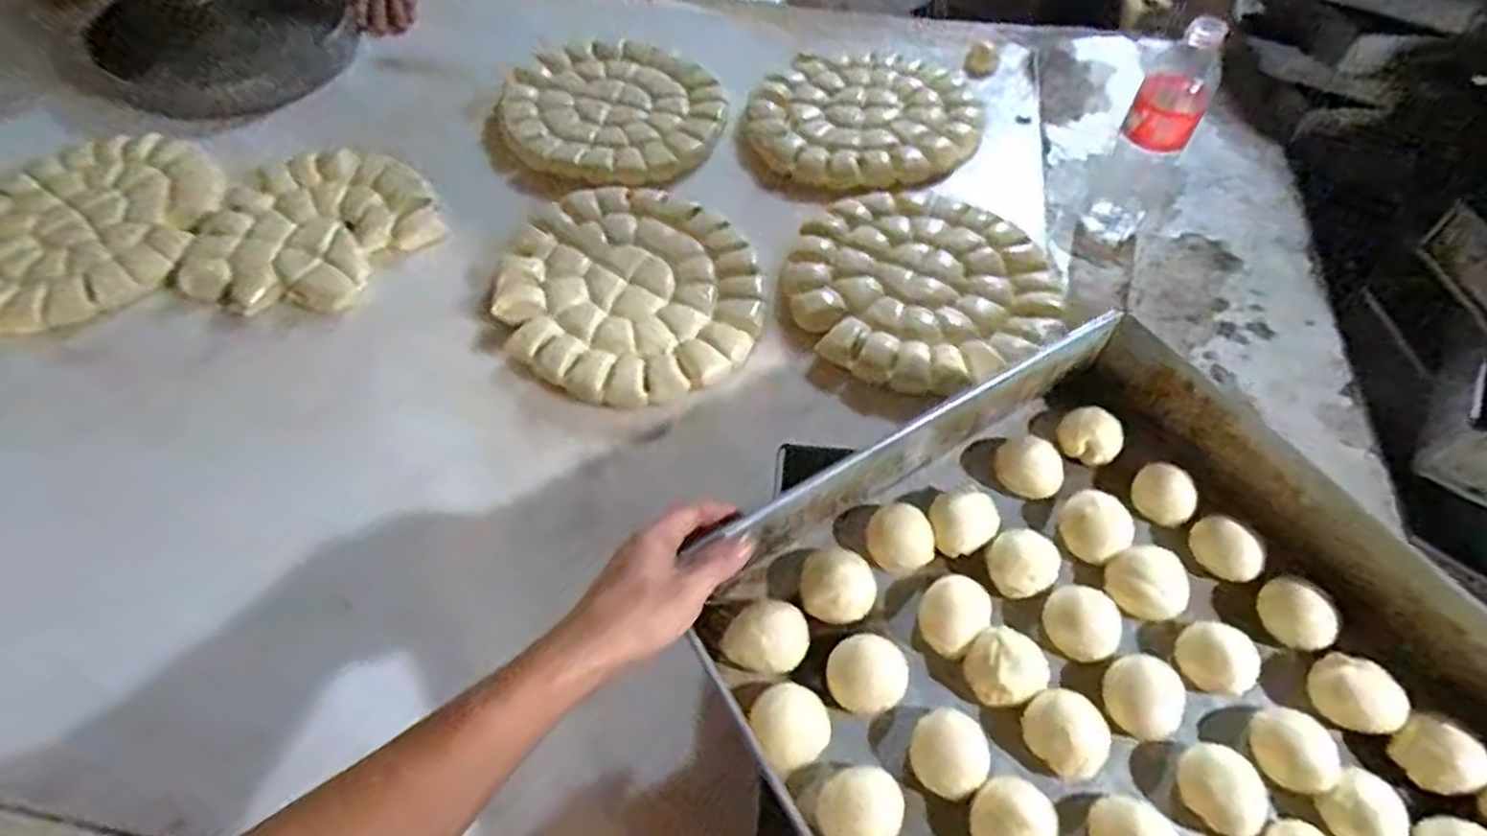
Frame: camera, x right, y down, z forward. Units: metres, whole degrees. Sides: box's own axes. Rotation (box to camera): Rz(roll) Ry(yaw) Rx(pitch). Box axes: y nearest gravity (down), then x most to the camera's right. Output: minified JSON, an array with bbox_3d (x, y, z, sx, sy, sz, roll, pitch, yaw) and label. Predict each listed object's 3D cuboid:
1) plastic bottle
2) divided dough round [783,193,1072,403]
[{"bbox_3d":[0.422,-0.289,0.753,0.061,0.215,0.073,30,60,18],"label":"plastic bottle"},{"bbox_3d":[0.178,-0.141,0.758,0.258,0.024,0.262,1,55,-1],"label":"divided dough round"}]

